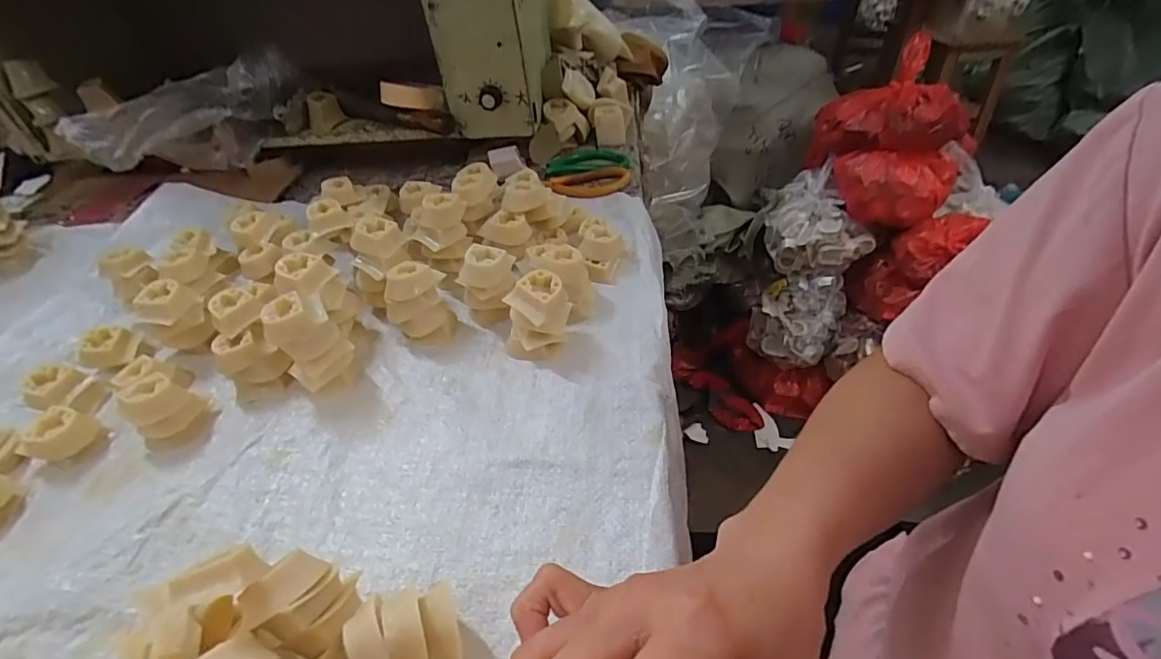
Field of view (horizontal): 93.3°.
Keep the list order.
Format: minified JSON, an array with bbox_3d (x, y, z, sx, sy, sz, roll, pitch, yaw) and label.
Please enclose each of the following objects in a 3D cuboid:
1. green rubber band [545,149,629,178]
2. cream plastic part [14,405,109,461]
[{"bbox_3d":[0.004,-0.212,0.683,0.101,0.013,0.067,-11,43,-6],"label":"green rubber band"},{"bbox_3d":[-0.385,0.079,0.408,0.035,0.031,0.036,4,43,10],"label":"cream plastic part"}]

